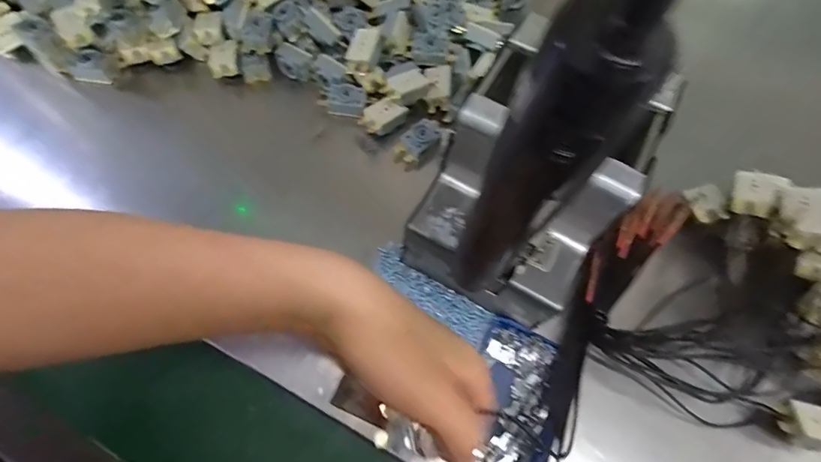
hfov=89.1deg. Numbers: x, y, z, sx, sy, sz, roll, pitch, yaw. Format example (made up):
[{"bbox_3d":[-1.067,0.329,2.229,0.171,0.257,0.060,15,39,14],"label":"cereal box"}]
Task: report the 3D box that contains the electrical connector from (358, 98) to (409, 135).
[{"bbox_3d":[-0.029,-0.117,0.423,0.030,0.018,0.045,42,70,14],"label":"electrical connector"}]

